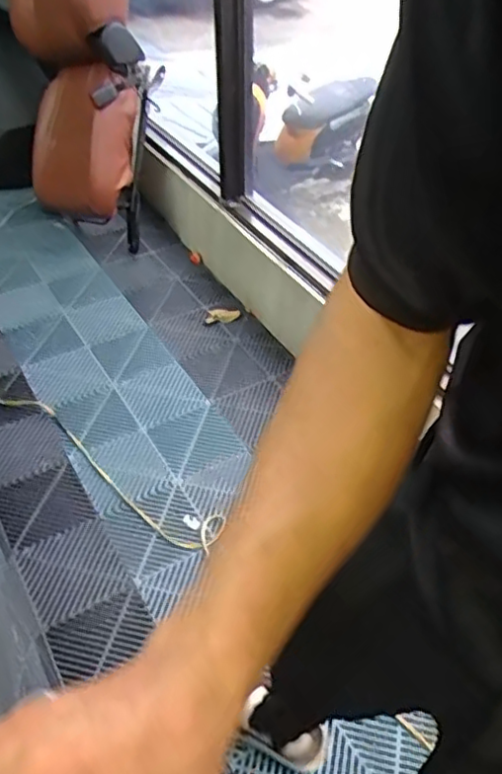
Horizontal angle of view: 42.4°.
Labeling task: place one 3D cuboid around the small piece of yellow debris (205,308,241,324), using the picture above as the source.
[{"bbox_3d":[-0.088,-0.220,1.984,0.108,0.016,0.056,-7,44,-9],"label":"small piece of yellow debris"}]

